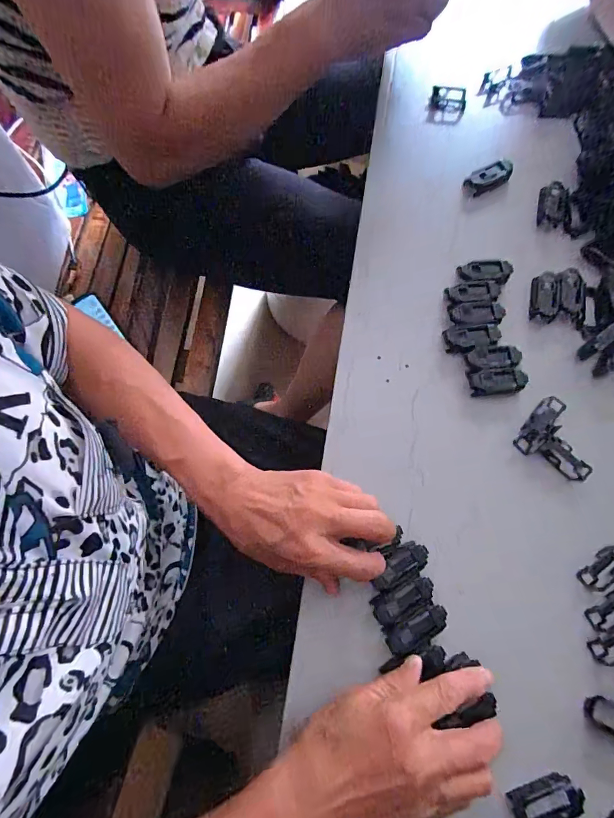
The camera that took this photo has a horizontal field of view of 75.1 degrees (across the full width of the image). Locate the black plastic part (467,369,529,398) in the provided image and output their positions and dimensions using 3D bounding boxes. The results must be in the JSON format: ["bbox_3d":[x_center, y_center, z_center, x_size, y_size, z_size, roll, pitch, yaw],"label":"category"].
[{"bbox_3d":[0.171,-0.024,0.356,0.050,0.006,0.023,-4,75,-1],"label":"black plastic part"}]

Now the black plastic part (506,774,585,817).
[{"bbox_3d":[0.168,0.276,0.278,0.048,0.006,0.028,-20,76,-5],"label":"black plastic part"}]

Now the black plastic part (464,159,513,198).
[{"bbox_3d":[0.186,-0.239,0.414,0.057,0.007,0.026,-30,77,-7],"label":"black plastic part"}]

